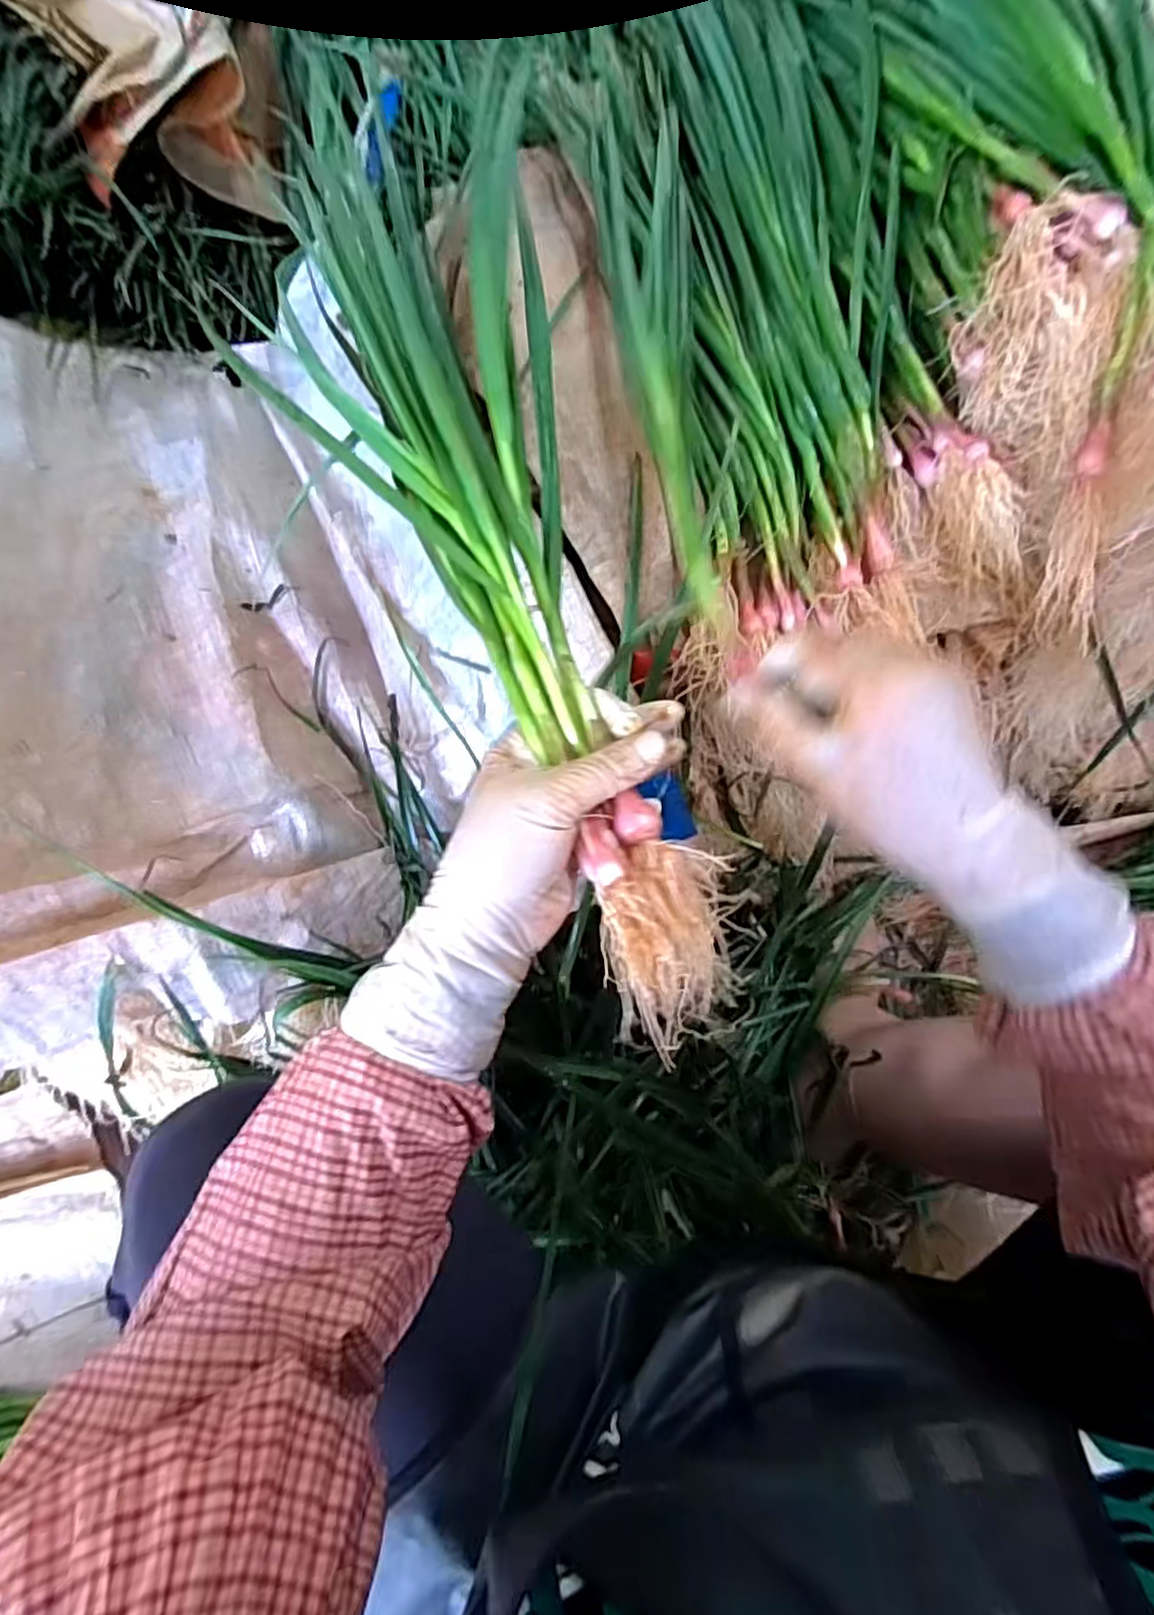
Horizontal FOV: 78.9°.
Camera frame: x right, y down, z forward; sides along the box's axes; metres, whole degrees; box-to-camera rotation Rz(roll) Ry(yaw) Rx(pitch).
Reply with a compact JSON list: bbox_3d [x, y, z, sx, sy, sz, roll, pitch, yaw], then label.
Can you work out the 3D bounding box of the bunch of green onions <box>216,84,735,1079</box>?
[{"bbox_3d":[-0.029,-0.117,0.360,0.147,0.058,0.478,-20,79,-5],"label":"bunch of green onions"}]

